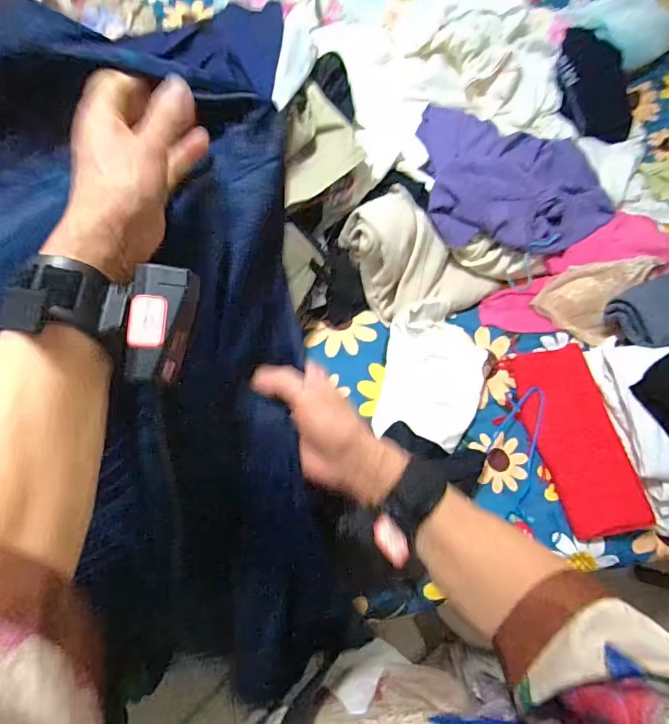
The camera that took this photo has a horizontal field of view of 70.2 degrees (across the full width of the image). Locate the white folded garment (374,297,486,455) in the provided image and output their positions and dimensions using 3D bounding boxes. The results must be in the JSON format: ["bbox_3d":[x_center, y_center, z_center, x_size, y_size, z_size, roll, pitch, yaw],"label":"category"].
[{"bbox_3d":[0.190,0.018,0.894,0.192,0.053,0.274,12,68,2],"label":"white folded garment"}]

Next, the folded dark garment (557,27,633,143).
[{"bbox_3d":[0.614,-0.631,1.116,0.216,0.119,0.191,9,68,1],"label":"folded dark garment"}]

